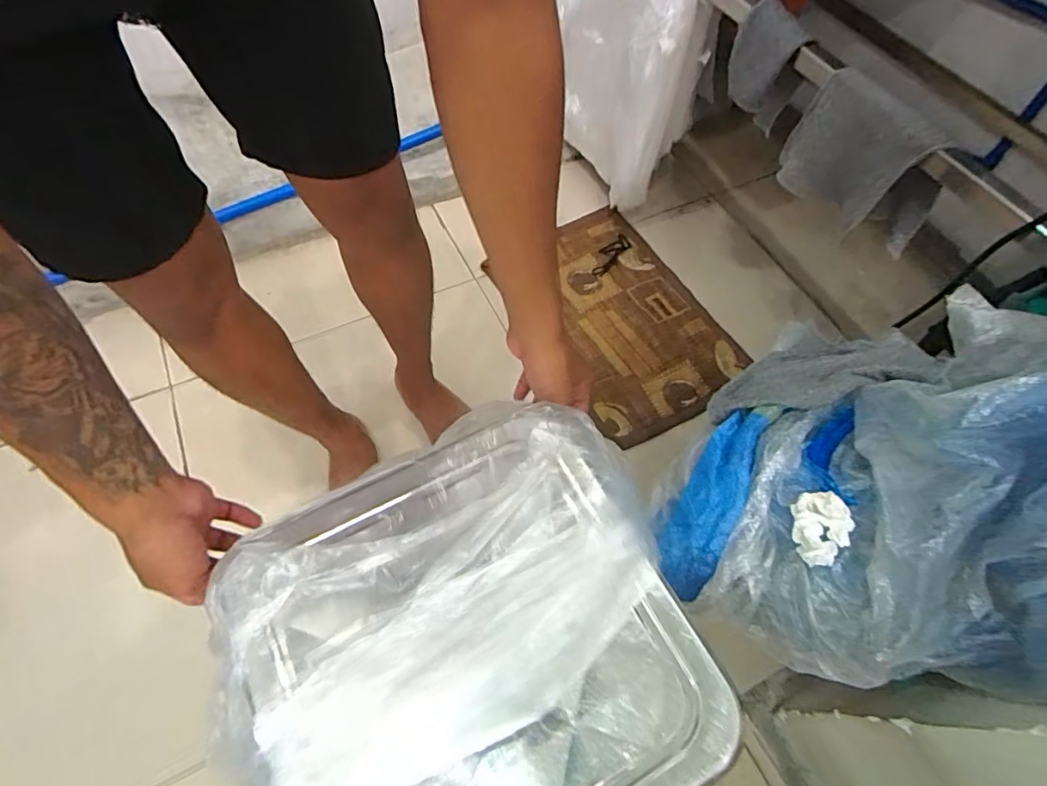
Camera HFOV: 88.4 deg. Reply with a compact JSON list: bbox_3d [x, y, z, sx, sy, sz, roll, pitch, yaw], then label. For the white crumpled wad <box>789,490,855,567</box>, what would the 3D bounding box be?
[{"bbox_3d":[0.245,0.112,0.449,0.046,0.035,0.049,-34,66,-19],"label":"white crumpled wad"}]

